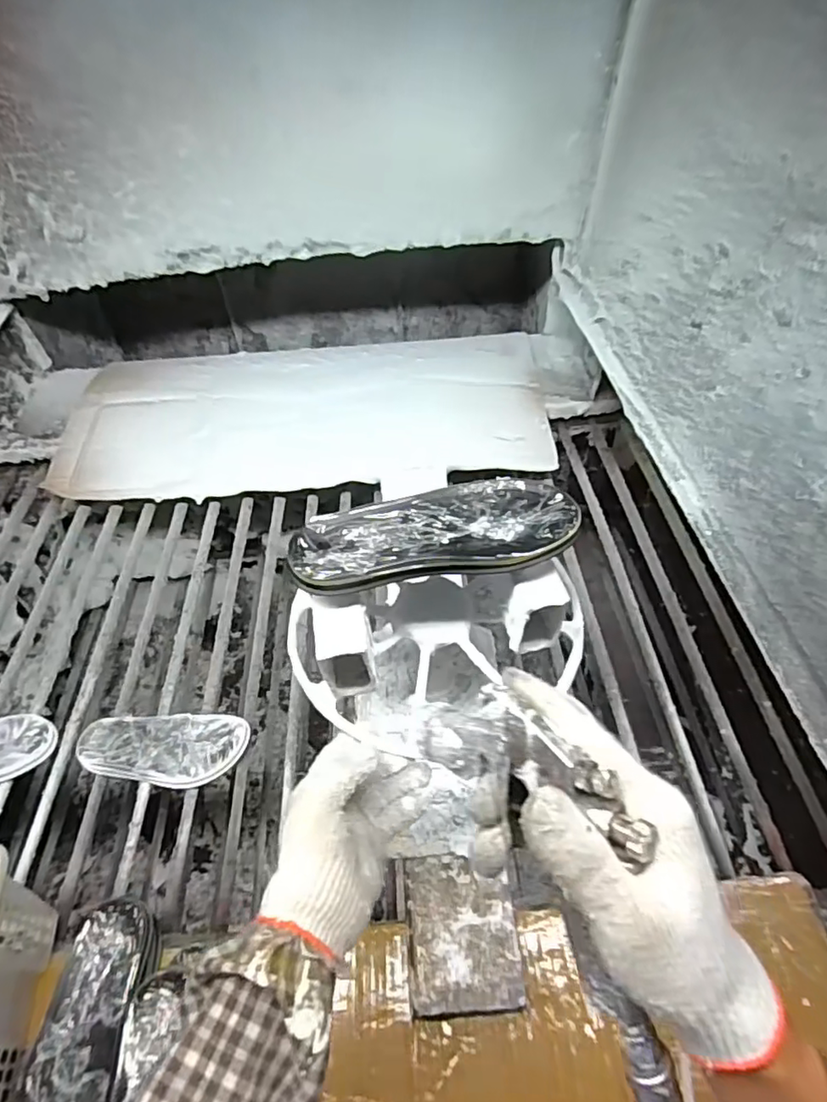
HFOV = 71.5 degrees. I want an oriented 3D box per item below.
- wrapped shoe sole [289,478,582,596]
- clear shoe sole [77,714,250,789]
[{"bbox_3d":[0.015,-0.018,0.470,0.225,0.019,0.092,-9,50,-6],"label":"wrapped shoe sole"},{"bbox_3d":[-0.342,0.268,0.779,0.231,0.012,0.091,-3,57,6],"label":"clear shoe sole"}]

